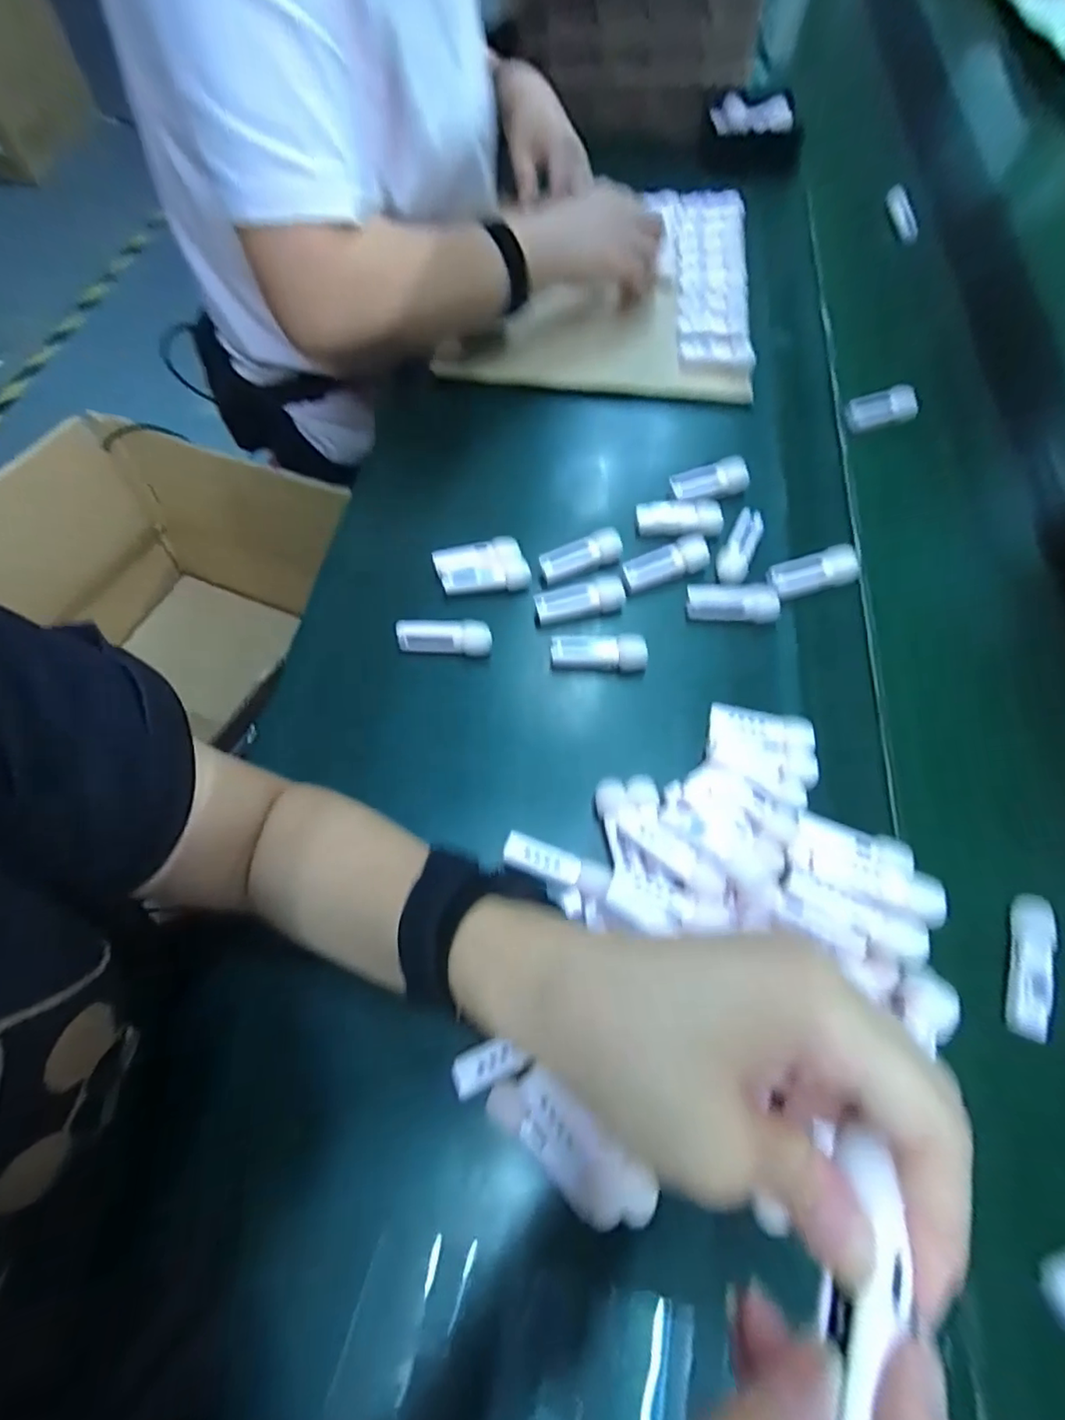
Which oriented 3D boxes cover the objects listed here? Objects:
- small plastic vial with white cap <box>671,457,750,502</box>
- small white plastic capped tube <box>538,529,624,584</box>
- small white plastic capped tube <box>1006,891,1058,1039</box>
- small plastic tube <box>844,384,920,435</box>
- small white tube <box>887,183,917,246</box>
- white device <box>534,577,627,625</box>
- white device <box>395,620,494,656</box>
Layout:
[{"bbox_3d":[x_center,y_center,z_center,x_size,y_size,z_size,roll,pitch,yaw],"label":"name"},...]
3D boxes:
[{"bbox_3d":[0.144,-0.187,0.473,0.060,0.019,0.023,-8,63,8],"label":"small plastic vial with white cap"},{"bbox_3d":[0.036,-0.116,0.435,0.064,0.021,0.020,-17,65,-12],"label":"small white plastic capped tube"},{"bbox_3d":[0.270,0.138,0.316,0.017,0.013,0.075,24,64,9],"label":"small white plastic capped tube"},{"bbox_3d":[0.312,-0.271,0.520,0.067,0.027,0.025,-18,65,-12],"label":"small plastic tube"},{"bbox_3d":[0.432,-0.575,0.677,0.064,0.017,0.020,38,59,-30],"label":"small white tube"},{"bbox_3d":[0.035,-0.077,0.423,0.066,0.020,0.022,-15,65,-11],"label":"white device"},{"bbox_3d":[-0.061,-0.050,0.406,0.065,0.020,0.021,4,63,-1],"label":"white device"}]

